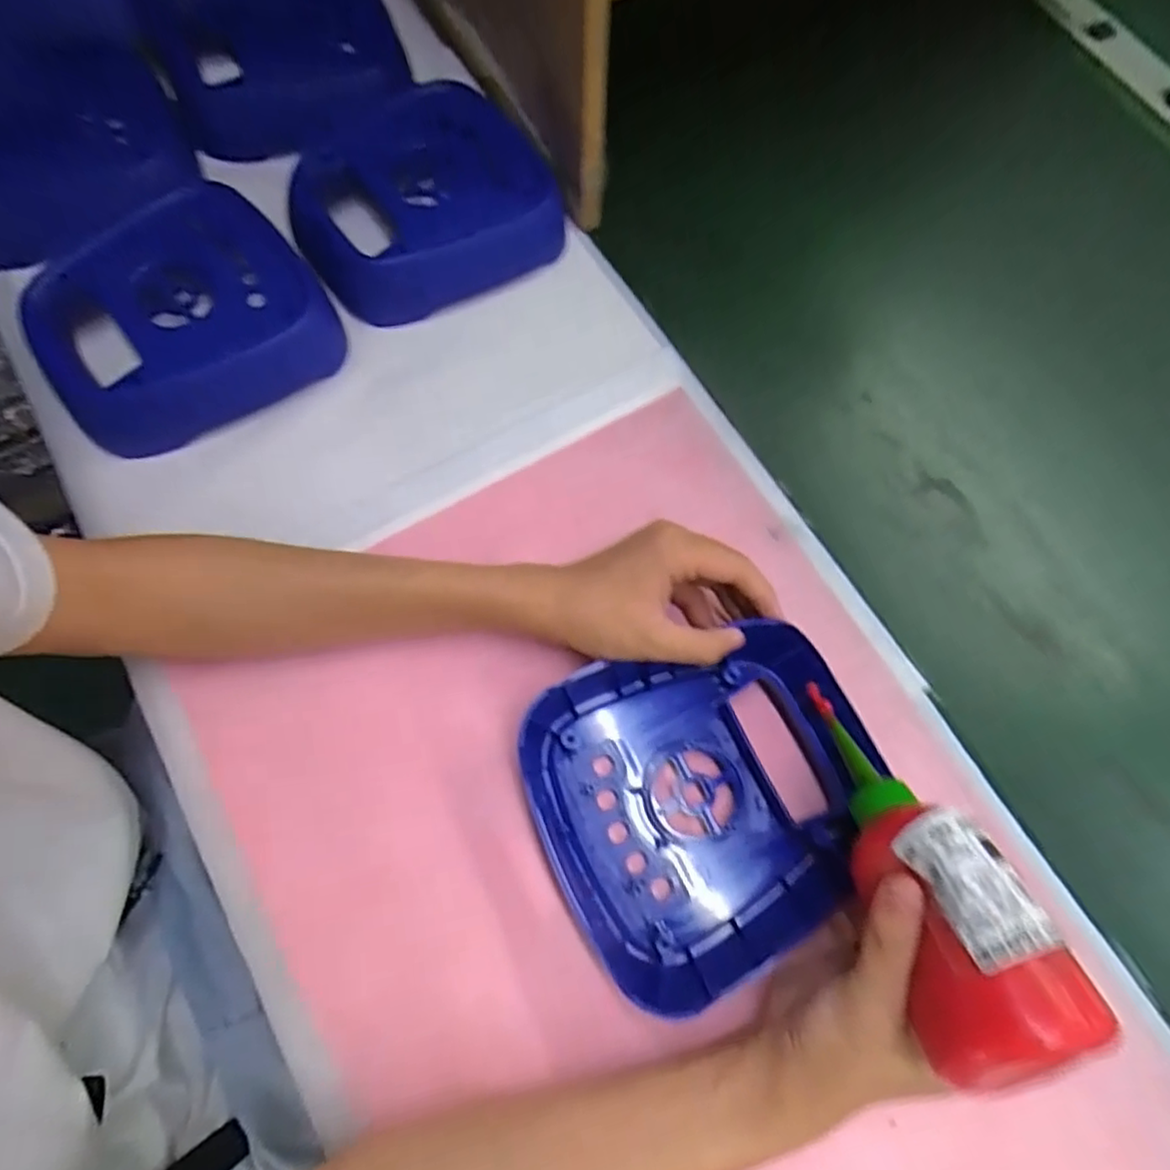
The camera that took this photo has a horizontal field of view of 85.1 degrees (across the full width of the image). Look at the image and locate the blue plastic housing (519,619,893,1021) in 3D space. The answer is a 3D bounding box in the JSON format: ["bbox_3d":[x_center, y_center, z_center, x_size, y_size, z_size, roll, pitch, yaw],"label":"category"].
[{"bbox_3d":[0.070,0.117,0.349,0.179,0.031,0.175,-23,76,-5],"label":"blue plastic housing"}]

